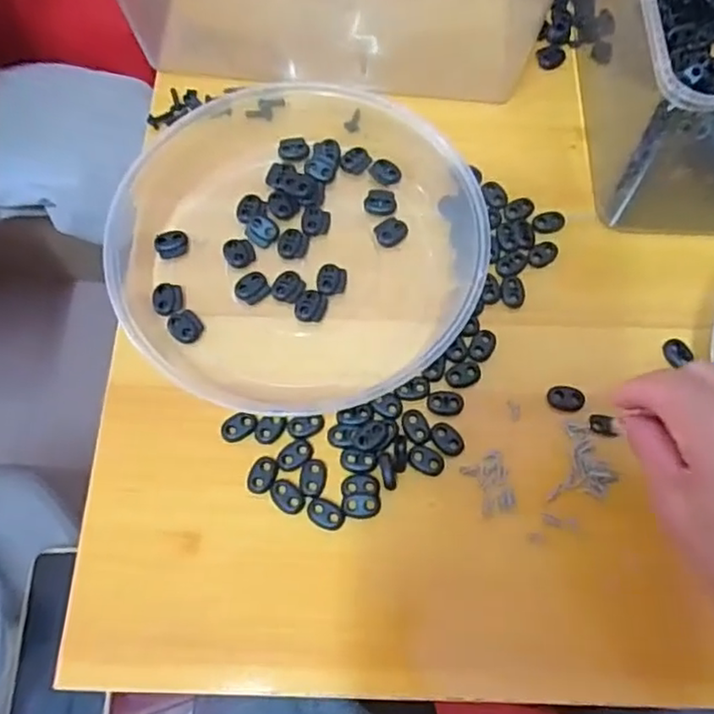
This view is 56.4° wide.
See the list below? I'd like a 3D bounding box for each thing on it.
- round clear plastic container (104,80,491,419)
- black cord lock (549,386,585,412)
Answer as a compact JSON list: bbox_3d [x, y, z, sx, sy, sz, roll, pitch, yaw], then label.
[{"bbox_3d":[-0.039,-0.089,0.433,0.227,0.038,0.250,-5,67,-2],"label":"round clear plastic container"},{"bbox_3d":[0.128,0.025,0.404,0.022,0.006,0.015,11,70,4],"label":"black cord lock"}]

